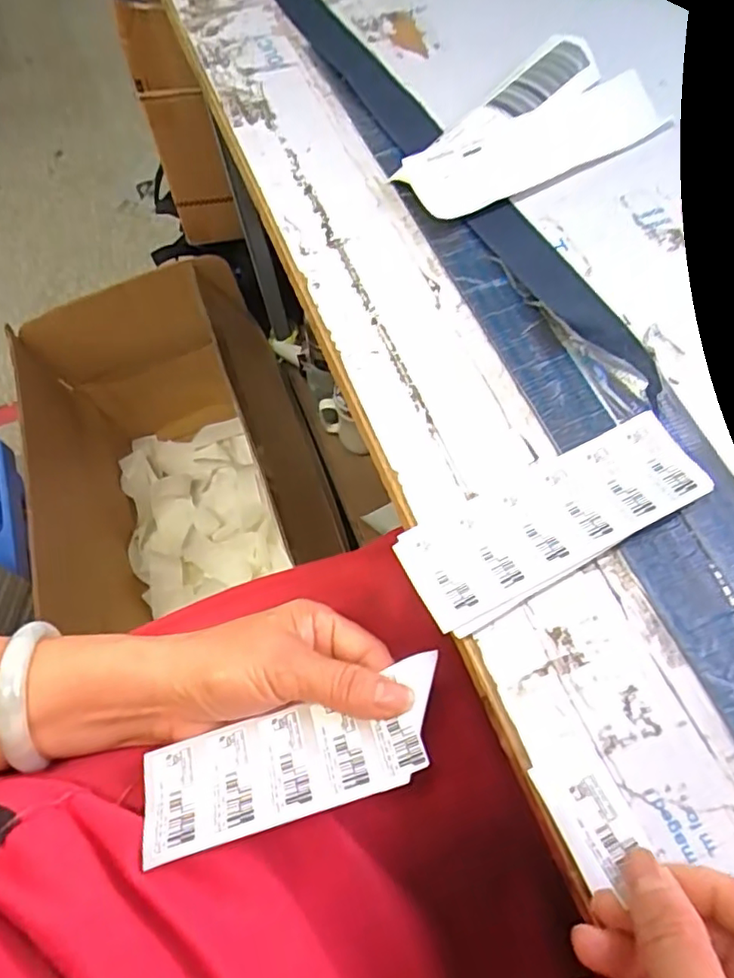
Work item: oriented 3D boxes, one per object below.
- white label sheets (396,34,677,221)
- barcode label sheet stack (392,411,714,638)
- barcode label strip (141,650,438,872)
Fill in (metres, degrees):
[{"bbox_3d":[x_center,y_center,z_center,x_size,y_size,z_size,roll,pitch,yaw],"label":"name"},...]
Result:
[{"bbox_3d":[0.114,-0.265,0.444,0.204,0.019,0.107,-35,67,-13],"label":"white label sheets"},{"bbox_3d":[0.094,0.016,0.310,0.156,0.016,0.058,-27,66,-10],"label":"barcode label sheet stack"},{"bbox_3d":[-0.031,0.120,0.271,0.140,0.008,0.049,-17,43,-5],"label":"barcode label strip"}]

